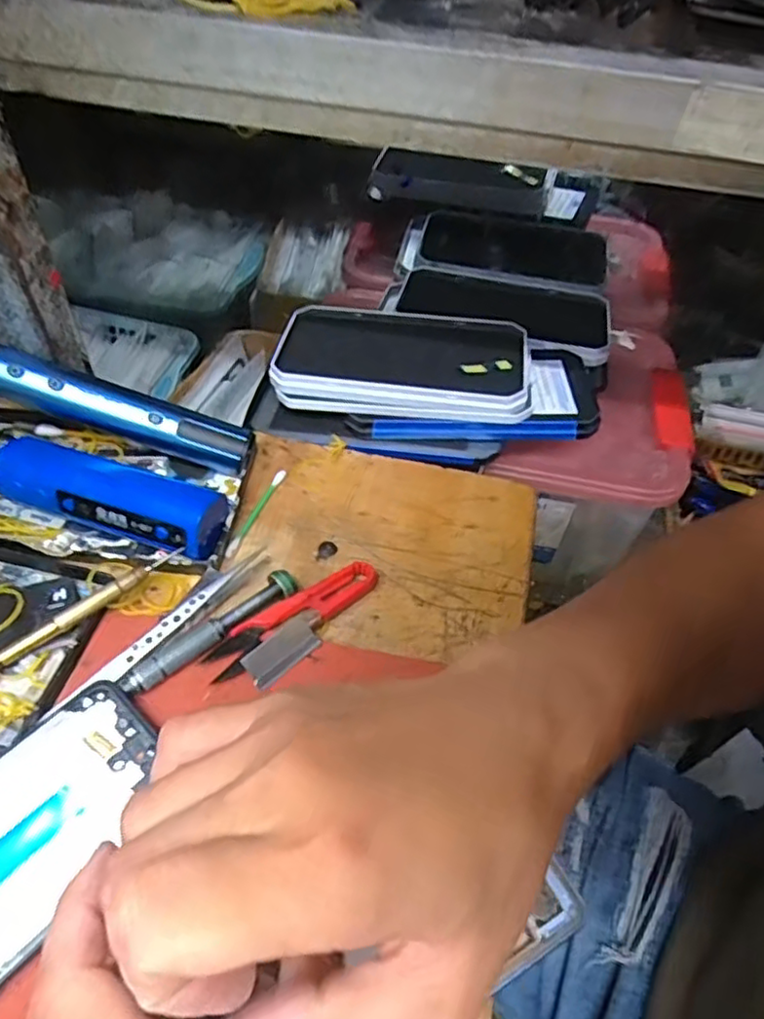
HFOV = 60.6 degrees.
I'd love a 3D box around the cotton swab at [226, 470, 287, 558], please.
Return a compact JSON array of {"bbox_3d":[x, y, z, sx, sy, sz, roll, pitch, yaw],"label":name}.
[{"bbox_3d":[-0.075,0.001,0.391,0.006,0.005,0.068,20,51,12],"label":"cotton swab"}]

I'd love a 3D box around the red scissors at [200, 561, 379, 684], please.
[{"bbox_3d":[-0.045,0.056,0.344,0.101,0.012,0.022,-31,59,-27],"label":"red scissors"}]

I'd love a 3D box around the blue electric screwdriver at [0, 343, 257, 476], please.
[{"bbox_3d":[-0.179,-0.067,0.386,0.207,0.022,0.024,19,49,-11],"label":"blue electric screwdriver"}]

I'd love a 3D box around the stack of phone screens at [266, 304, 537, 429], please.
[{"bbox_3d":[0.015,-0.109,0.473,0.176,0.020,0.104,6,51,5],"label":"stack of phone screens"}]

